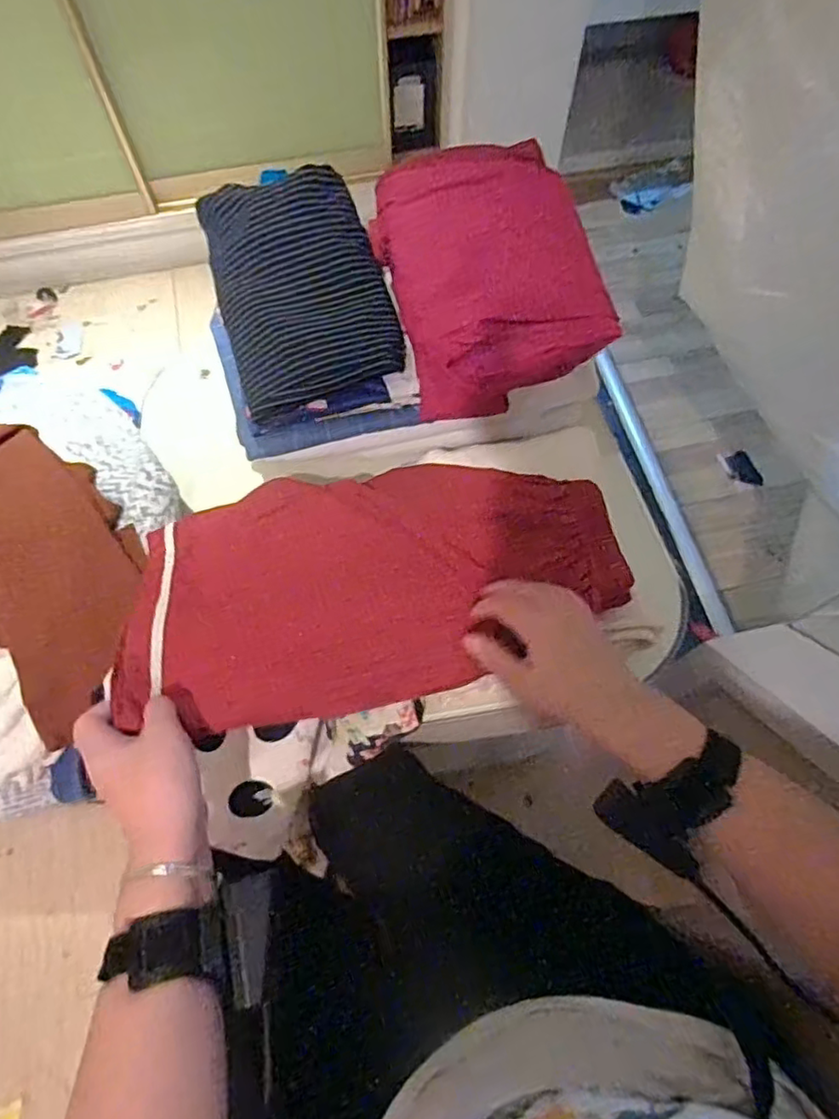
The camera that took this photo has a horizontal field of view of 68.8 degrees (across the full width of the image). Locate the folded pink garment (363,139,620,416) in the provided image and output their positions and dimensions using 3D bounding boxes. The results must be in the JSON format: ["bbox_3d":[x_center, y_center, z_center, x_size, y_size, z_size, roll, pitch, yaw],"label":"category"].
[{"bbox_3d":[0.073,-0.283,0.602,0.204,0.053,0.261,-17,90,-6],"label":"folded pink garment"}]

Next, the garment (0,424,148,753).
[{"bbox_3d":[-0.392,-0.005,0.591,0.311,0.077,0.207,34,70,14],"label":"garment"}]

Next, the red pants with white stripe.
[{"bbox_3d":[-0.044,0.011,0.536,0.409,0.078,0.221,-12,67,-6],"label":"red pants with white stripe"}]

